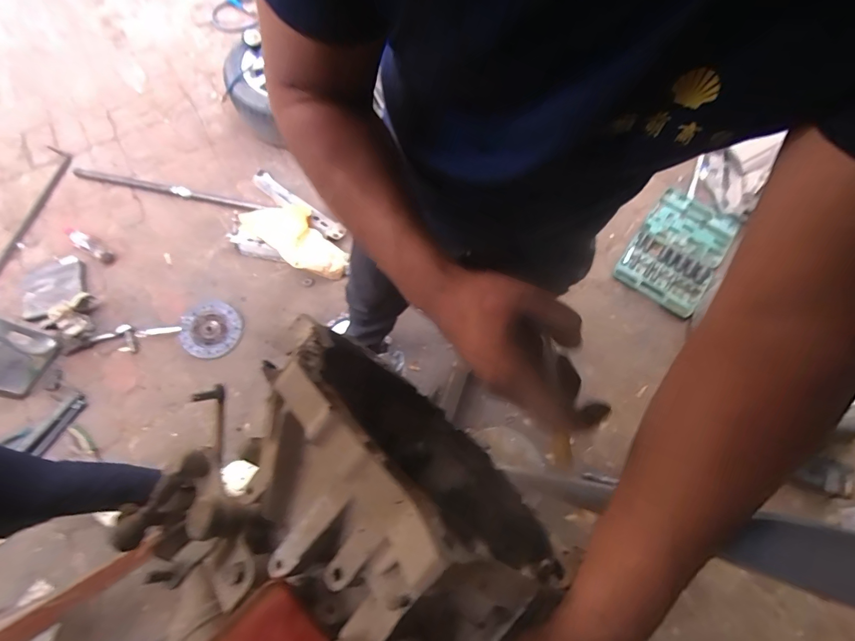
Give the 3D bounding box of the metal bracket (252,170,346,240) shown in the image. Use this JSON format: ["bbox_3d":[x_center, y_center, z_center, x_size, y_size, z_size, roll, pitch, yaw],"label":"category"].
[{"bbox_3d":[-0.535,-0.477,1.613,0.514,0.028,0.082,35,73,12],"label":"metal bracket"}]

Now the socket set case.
[{"bbox_3d":[0.968,-0.278,1.546,0.312,0.054,0.475,34,73,11],"label":"socket set case"}]

